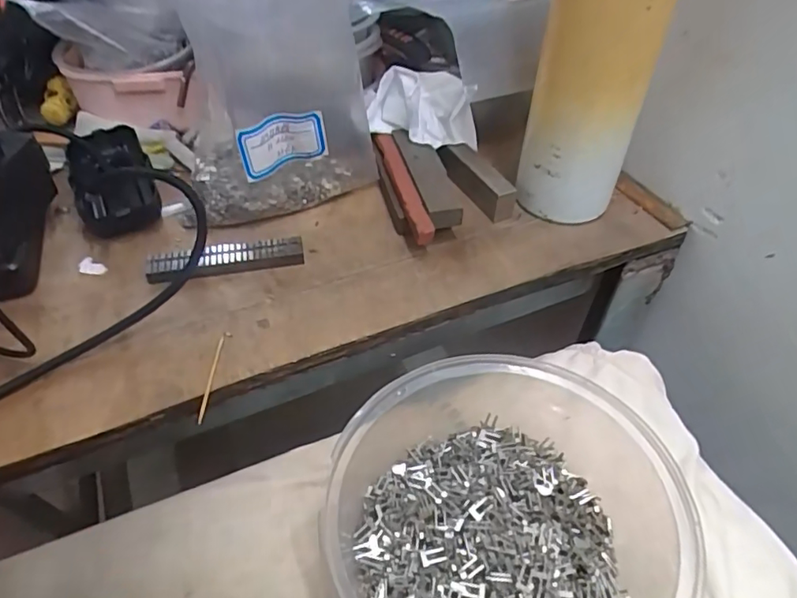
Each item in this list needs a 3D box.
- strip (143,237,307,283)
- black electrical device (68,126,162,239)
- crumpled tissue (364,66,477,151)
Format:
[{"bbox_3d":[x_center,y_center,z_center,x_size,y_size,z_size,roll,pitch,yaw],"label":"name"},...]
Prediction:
[{"bbox_3d":[-0.112,-0.025,0.363,0.097,0.013,0.019,-9,47,-10],"label":"strip"},{"bbox_3d":[-0.213,-0.087,0.415,0.056,0.030,0.098,-20,49,-20],"label":"black electrical device"},{"bbox_3d":[0.018,-0.145,0.429,0.079,0.048,0.050,21,49,17],"label":"crumpled tissue"}]

